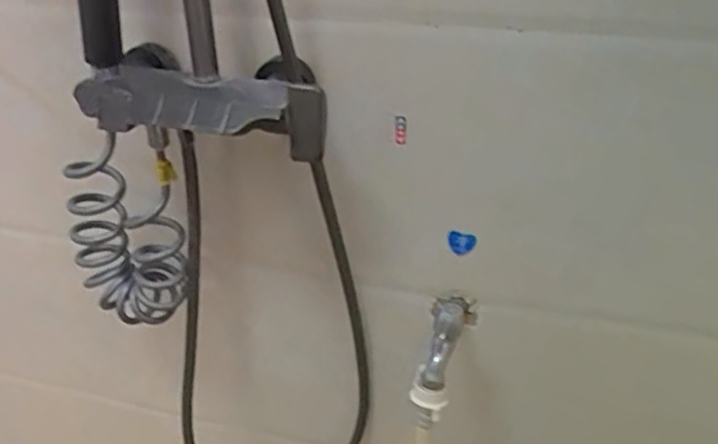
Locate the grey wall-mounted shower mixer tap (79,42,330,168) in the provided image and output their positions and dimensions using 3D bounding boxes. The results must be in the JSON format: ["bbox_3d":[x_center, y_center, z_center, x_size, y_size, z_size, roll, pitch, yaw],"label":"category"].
[{"bbox_3d":[-0.136,-0.107,0.596,0.227,0.056,0.114,6,33,12],"label":"grey wall-mounted shower mixer tap"}]

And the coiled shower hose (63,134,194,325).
[{"bbox_3d":[-0.250,0.015,0.707,0.108,0.197,0.063,16,36,25],"label":"coiled shower hose"}]

